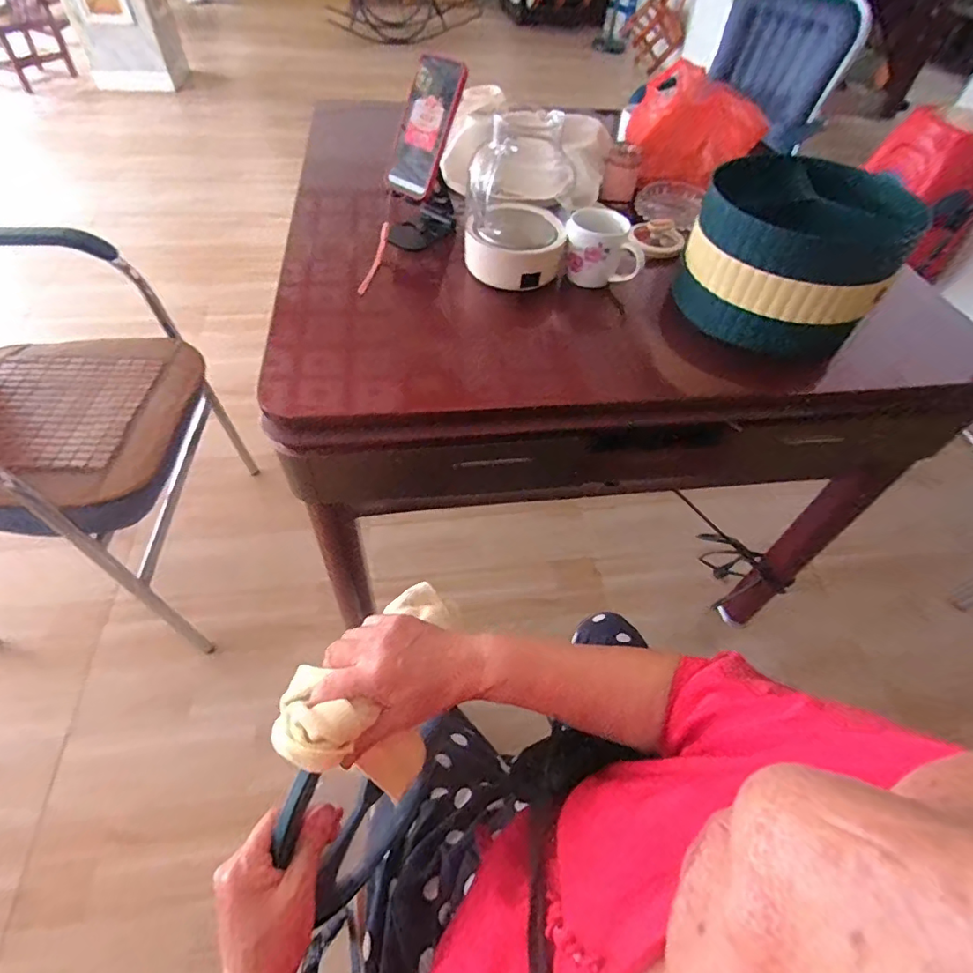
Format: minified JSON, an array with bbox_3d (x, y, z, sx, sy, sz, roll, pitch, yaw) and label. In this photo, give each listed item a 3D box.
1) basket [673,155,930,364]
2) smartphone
[{"bbox_3d":[0.407,-0.311,0.686,0.251,0.167,0.240,-37,64,-28],"label":"basket"},{"bbox_3d":[-0.084,-0.479,0.690,0.069,0.163,0.017,31,32,2],"label":"smartphone"}]

